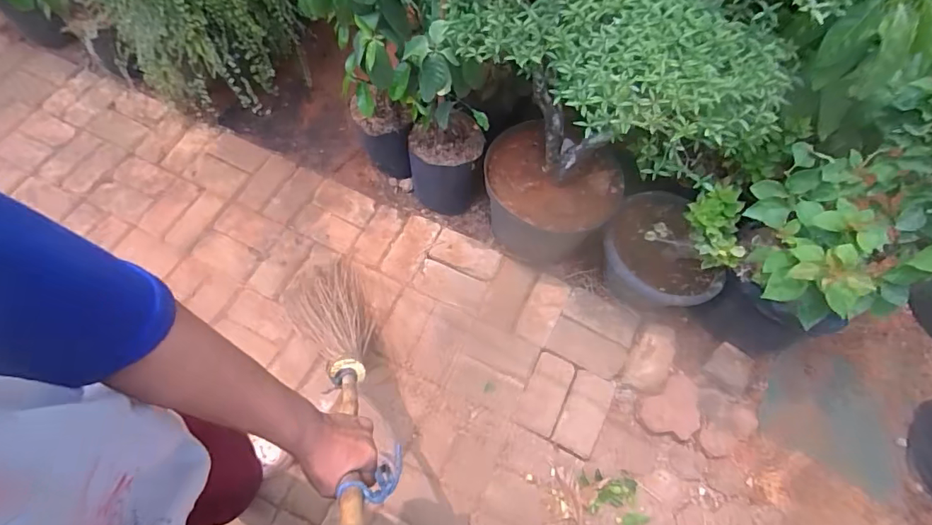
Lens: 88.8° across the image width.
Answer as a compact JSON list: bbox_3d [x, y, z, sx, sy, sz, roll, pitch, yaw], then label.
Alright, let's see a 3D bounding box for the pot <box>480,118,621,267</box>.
[{"bbox_3d":[0.222,-0.177,1.372,0.373,0.249,0.317,16,65,7],"label":"pot"}]

